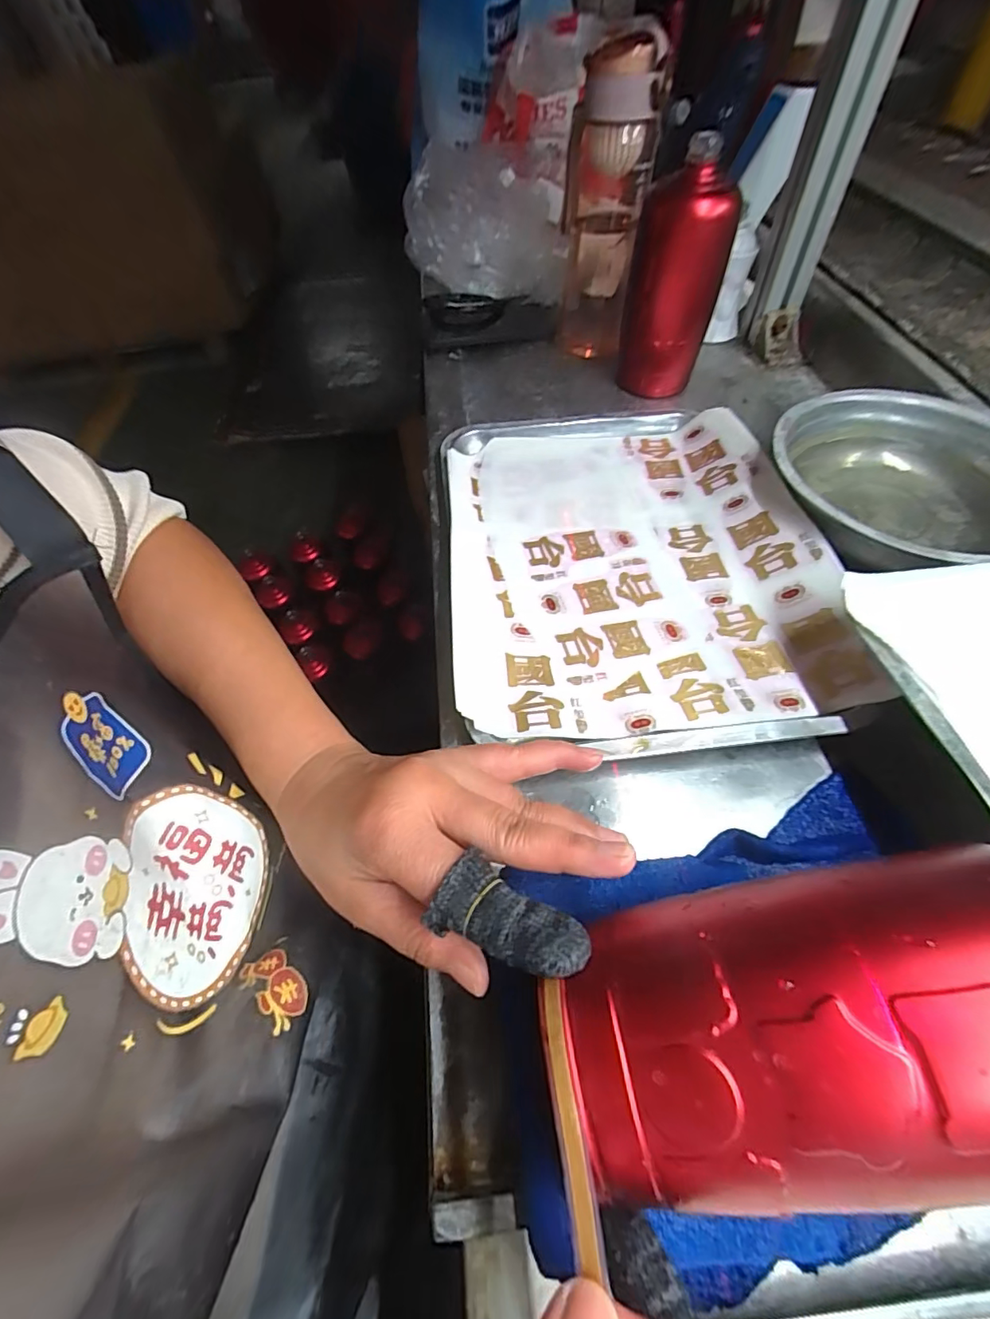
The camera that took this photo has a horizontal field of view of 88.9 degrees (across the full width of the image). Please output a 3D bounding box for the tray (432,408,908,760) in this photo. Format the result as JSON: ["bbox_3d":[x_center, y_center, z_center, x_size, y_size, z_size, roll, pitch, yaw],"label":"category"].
[{"bbox_3d":[0.096,-0.086,0.384,0.260,0.024,0.338,-5,54,-1],"label":"tray"}]

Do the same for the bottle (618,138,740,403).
[{"bbox_3d":[0.170,-0.355,0.475,0.083,0.166,0.072,14,56,13],"label":"bottle"}]

